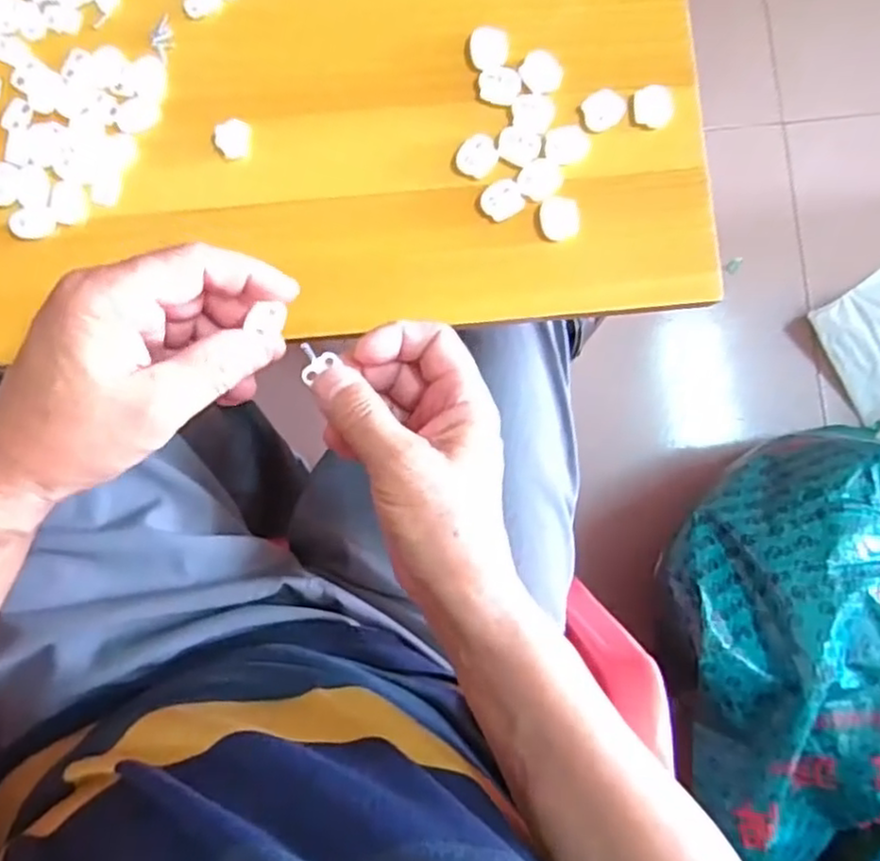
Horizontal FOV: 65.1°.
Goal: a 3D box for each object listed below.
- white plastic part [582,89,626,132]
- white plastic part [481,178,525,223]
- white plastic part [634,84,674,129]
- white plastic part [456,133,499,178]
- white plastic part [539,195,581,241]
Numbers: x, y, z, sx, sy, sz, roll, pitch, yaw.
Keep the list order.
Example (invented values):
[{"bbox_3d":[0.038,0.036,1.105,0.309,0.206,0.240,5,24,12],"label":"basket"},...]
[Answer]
[{"bbox_3d":[0.090,-0.176,0.377,0.024,0.004,0.020,-38,88,-3],"label":"white plastic part"},{"bbox_3d":[0.033,-0.125,0.372,0.023,0.004,0.020,-31,87,-3],"label":"white plastic part"},{"bbox_3d":[0.117,-0.178,0.377,0.020,0.004,0.024,2,86,-1],"label":"white plastic part"},{"bbox_3d":[0.021,-0.149,0.376,0.020,0.007,0.022,30,86,1],"label":"white plastic part"},{"bbox_3d":[0.065,-0.114,0.373,0.021,0.004,0.023,2,86,-1],"label":"white plastic part"}]

